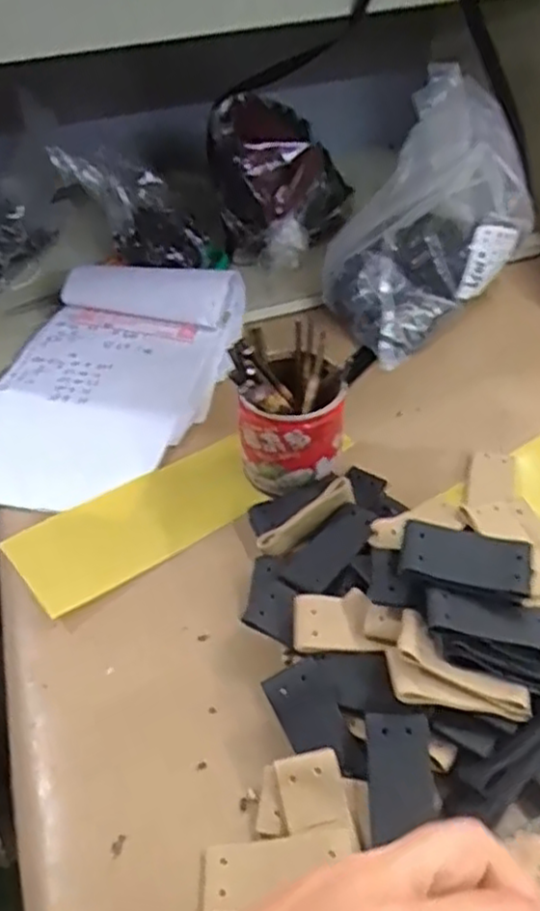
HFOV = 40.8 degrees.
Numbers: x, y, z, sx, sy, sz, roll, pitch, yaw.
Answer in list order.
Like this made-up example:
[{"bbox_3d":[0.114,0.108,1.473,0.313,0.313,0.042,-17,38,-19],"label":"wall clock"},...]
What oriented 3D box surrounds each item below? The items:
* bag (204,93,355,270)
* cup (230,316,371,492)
[{"bbox_3d":[0.009,-0.244,0.620,0.122,0.093,0.095,-2,44,-1],"label":"bag"},{"bbox_3d":[0.014,-0.029,0.447,0.069,0.077,0.074,-1,44,1],"label":"cup"}]

